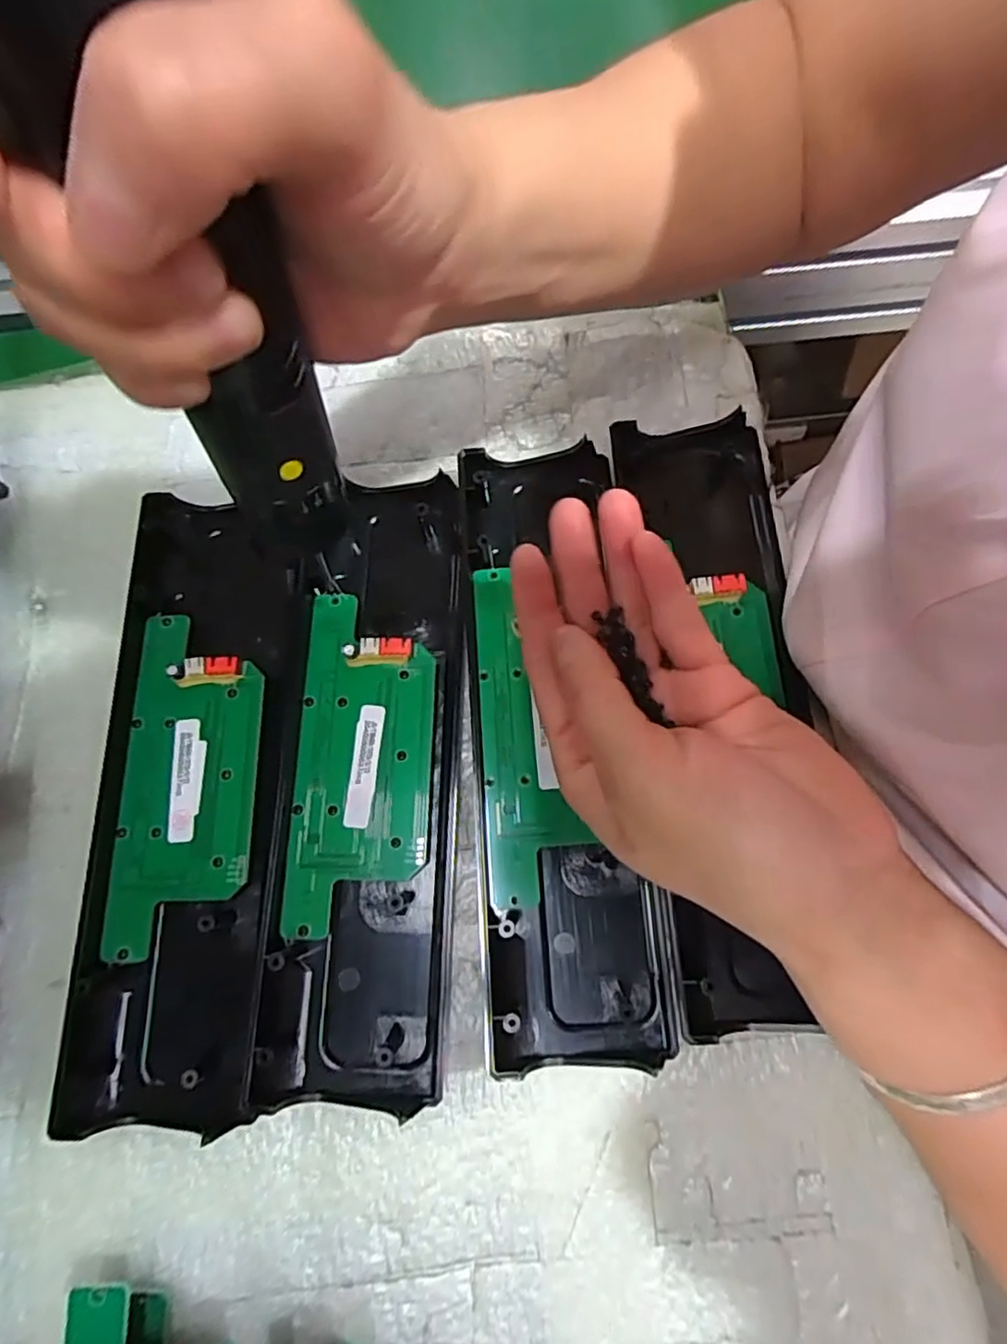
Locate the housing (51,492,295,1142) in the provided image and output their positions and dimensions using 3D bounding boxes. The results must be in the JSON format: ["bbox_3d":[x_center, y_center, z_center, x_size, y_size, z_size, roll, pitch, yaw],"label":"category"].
[{"bbox_3d":[-0.129,0.044,0.255,0.071,0.026,0.238,-1,74,2],"label":"housing"}]

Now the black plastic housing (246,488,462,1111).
[{"bbox_3d":[-0.057,0.035,0.261,0.065,0.017,0.244,0,74,2],"label":"black plastic housing"}]

